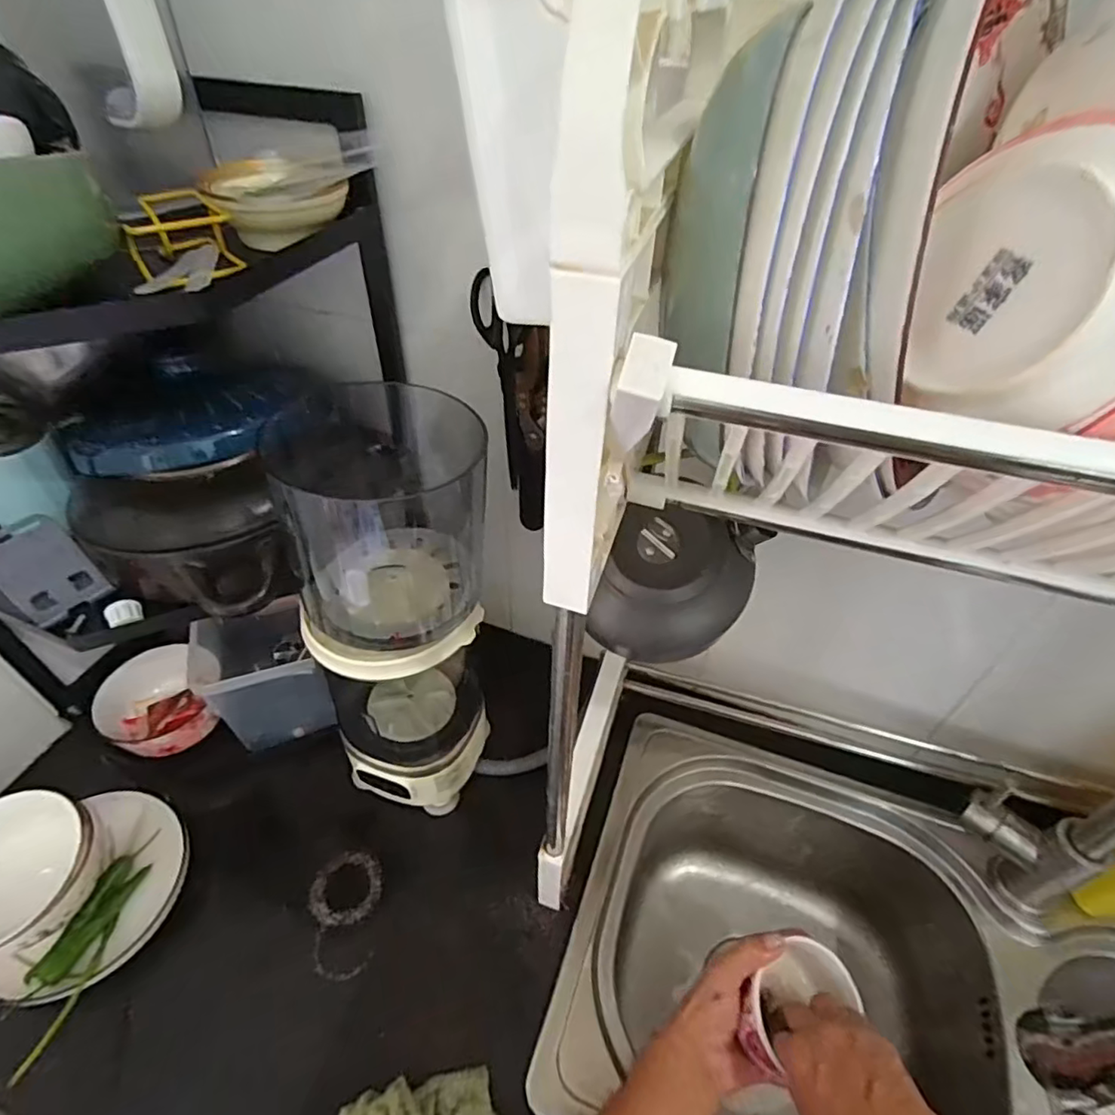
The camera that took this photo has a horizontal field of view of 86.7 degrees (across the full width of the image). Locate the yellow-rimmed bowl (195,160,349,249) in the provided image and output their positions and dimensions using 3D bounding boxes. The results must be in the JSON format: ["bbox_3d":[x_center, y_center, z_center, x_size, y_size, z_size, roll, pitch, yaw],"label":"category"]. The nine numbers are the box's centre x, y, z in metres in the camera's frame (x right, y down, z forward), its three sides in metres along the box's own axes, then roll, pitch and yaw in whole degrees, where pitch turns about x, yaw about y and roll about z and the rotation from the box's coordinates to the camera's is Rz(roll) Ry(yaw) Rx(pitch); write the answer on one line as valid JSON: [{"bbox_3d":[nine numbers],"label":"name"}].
[{"bbox_3d":[-0.207,-0.264,0.446,0.093,0.047,0.080,-25,50,-25],"label":"yellow-rimmed bowl"}]

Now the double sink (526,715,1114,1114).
[{"bbox_3d":[0.384,0.488,0.589,0.752,0.265,0.369,15,46,13],"label":"double sink"}]

